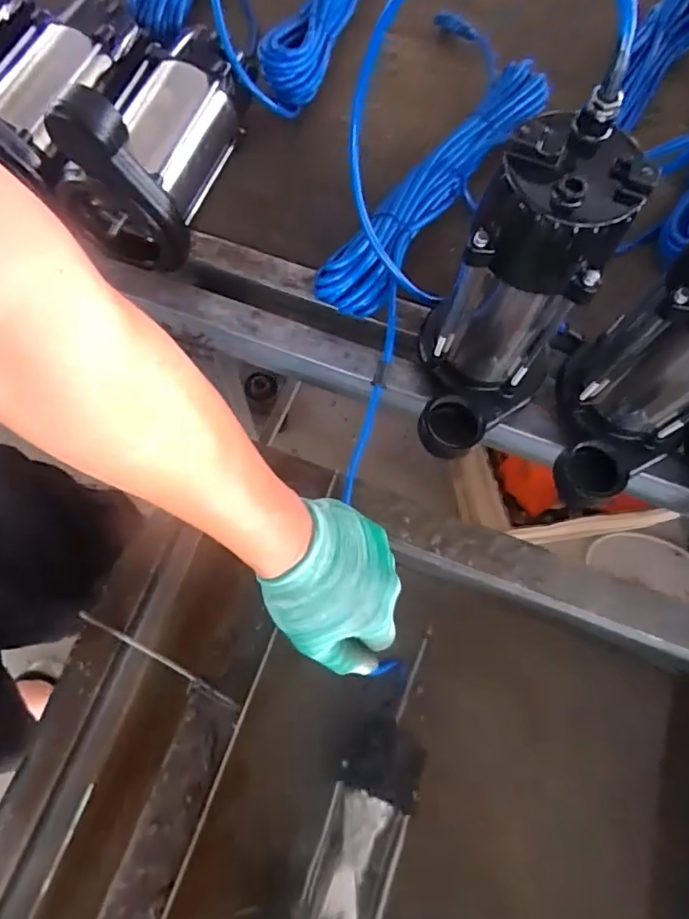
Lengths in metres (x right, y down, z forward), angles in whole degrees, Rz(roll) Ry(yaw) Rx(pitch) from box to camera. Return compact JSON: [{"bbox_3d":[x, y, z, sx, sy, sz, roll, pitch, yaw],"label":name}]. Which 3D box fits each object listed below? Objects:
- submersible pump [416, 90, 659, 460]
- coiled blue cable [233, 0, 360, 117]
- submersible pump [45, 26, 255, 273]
[{"bbox_3d":[0.115,-0.104,0.408,0.108,0.227,0.141,32,74,9],"label":"submersible pump"},{"bbox_3d":[-0.014,-0.565,0.646,0.108,0.050,0.422,14,72,3],"label":"coiled blue cable"},{"bbox_3d":[-0.168,-0.326,0.520,0.100,0.154,0.229,17,72,4],"label":"submersible pump"}]

